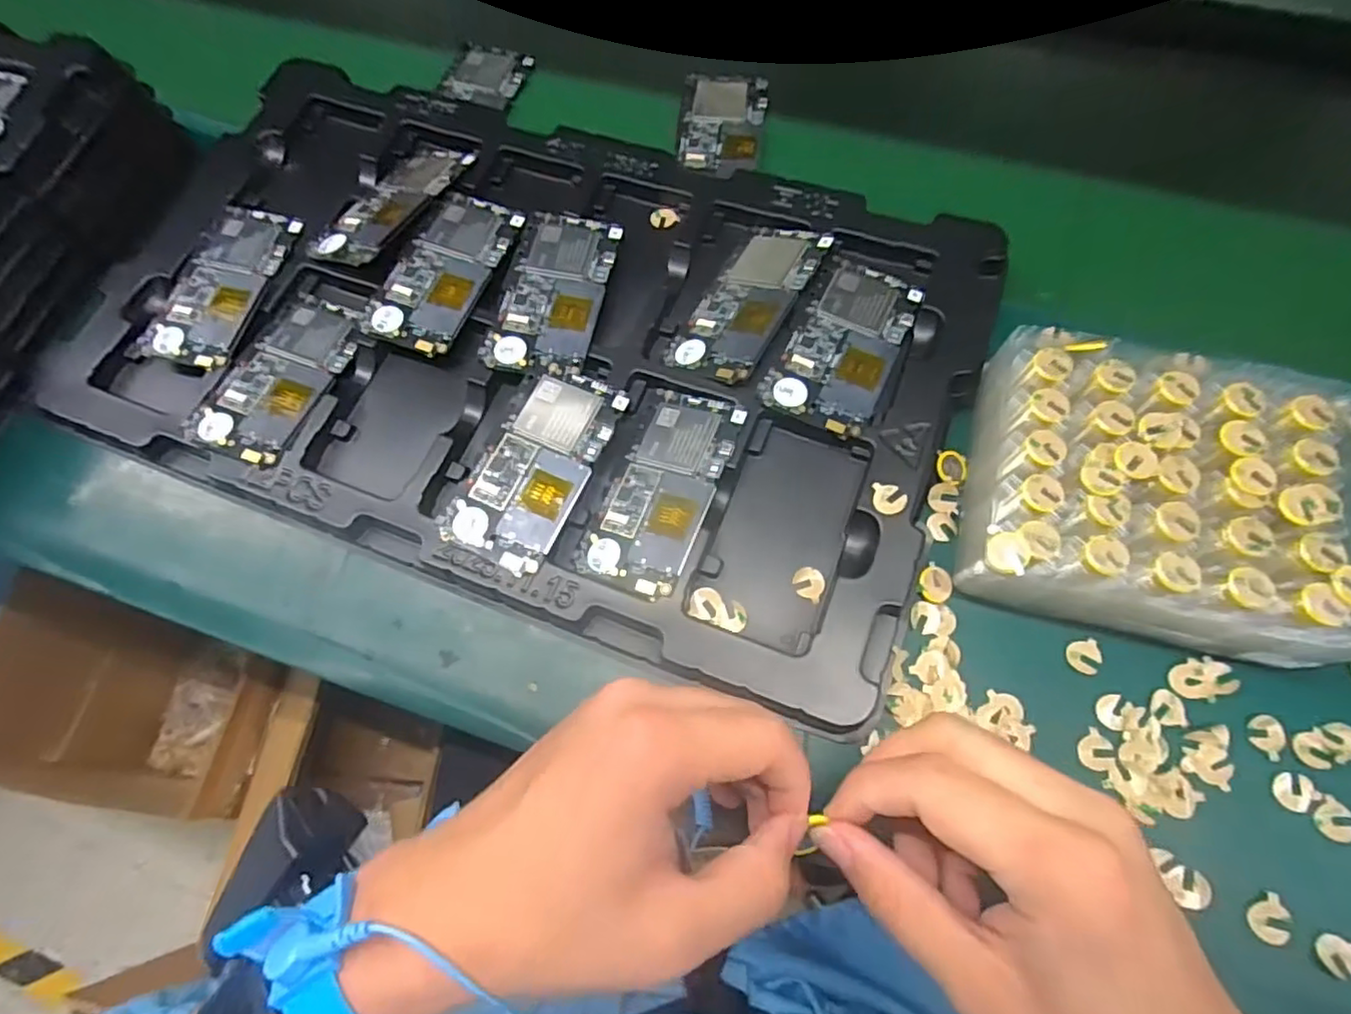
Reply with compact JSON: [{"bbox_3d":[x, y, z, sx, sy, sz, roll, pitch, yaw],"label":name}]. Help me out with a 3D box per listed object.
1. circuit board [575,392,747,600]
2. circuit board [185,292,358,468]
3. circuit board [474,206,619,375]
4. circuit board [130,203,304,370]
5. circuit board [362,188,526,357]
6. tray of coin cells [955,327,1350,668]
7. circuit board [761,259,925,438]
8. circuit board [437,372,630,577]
[{"bbox_3d":[-0.007,-0.010,0.382,0.061,0.006,0.125,18,72,26],"label":"circuit board"},{"bbox_3d":[-0.252,-0.085,0.420,0.066,0.005,0.118,23,73,10],"label":"circuit board"},{"bbox_3d":[-0.078,-0.142,0.430,0.065,0.005,0.124,11,72,6],"label":"circuit board"},{"bbox_3d":[-0.309,-0.152,0.449,0.065,0.006,0.125,14,72,7],"label":"circuit board"},{"bbox_3d":[-0.154,-0.160,0.440,0.063,0.004,0.123,22,73,9],"label":"circuit board"},{"bbox_3d":[0.250,-0.009,0.345,0.172,0.052,0.147,13,72,7],"label":"tray of coin cells"},{"bbox_3d":[0.106,-0.103,0.402,0.065,0.004,0.122,25,73,10],"label":"circuit board"},{"bbox_3d":[-0.081,-0.025,0.387,0.062,0.011,0.122,24,73,10],"label":"circuit board"}]

